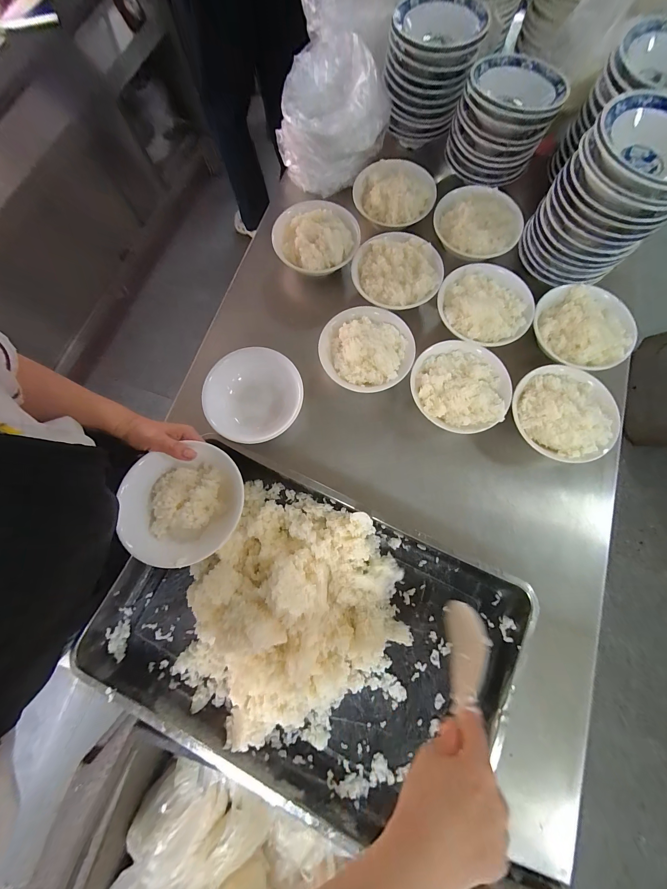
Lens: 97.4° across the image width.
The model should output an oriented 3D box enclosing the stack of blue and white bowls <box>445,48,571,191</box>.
[{"bbox_3d":[0.338,-0.658,0.602,0.181,0.127,0.138,22,79,6],"label":"stack of blue and white bowls"}]

